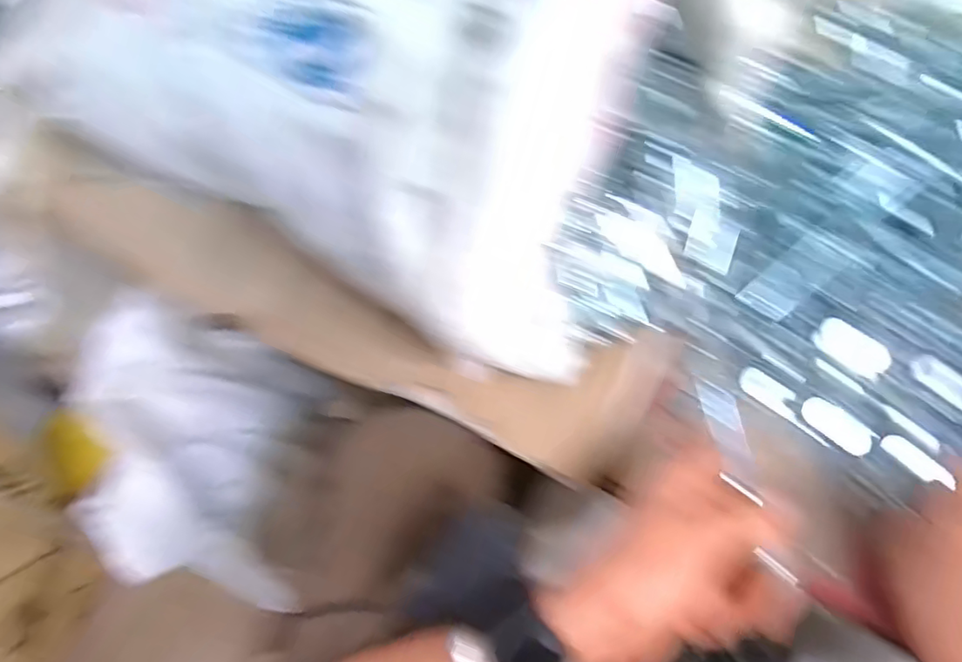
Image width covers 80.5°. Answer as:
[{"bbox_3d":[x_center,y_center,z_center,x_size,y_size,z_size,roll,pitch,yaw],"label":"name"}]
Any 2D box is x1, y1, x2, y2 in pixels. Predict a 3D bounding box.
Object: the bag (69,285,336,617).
[{"bbox_3d":[-0.297,0.118,0.593,0.235,0.170,0.262,10,63,9],"label":"bag"}]

